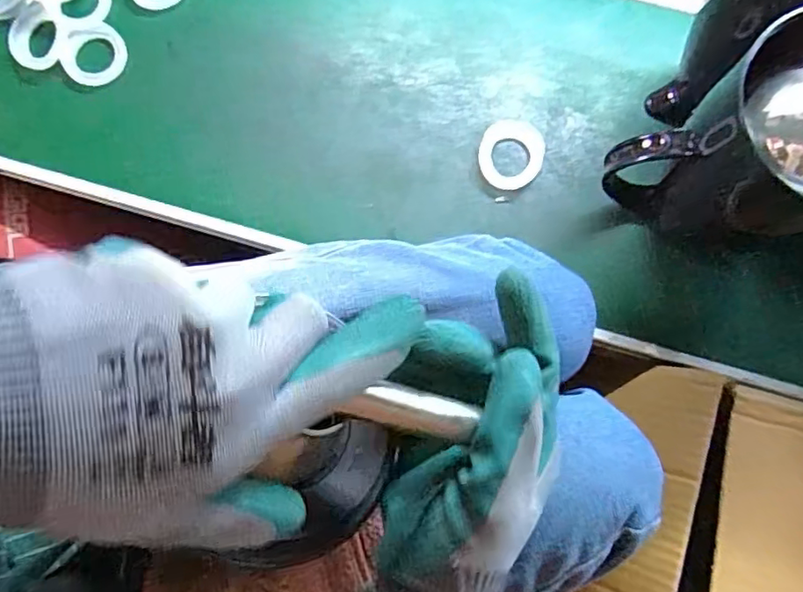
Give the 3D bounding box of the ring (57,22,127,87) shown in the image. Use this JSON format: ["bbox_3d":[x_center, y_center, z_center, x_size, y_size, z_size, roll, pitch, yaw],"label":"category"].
[{"bbox_3d":[-0.279,-0.220,0.546,0.056,0.014,0.057,0,76,-1],"label":"ring"}]

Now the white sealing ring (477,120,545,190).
[{"bbox_3d":[0.097,-0.126,0.531,0.056,0.006,0.065,25,76,5],"label":"white sealing ring"}]

